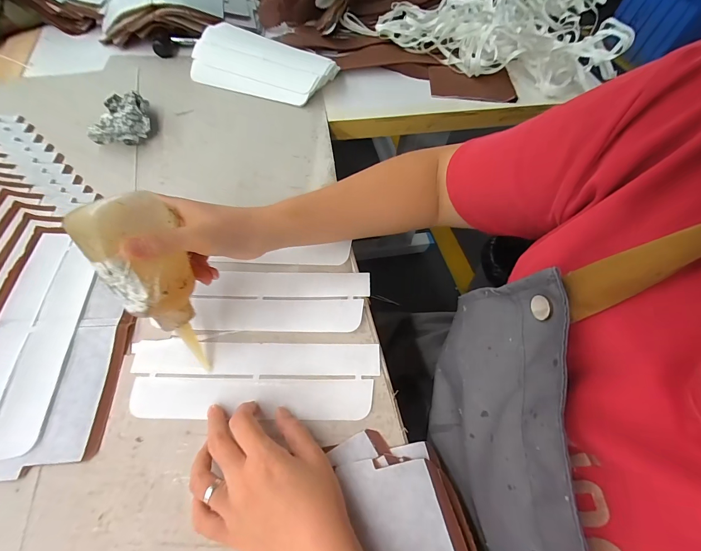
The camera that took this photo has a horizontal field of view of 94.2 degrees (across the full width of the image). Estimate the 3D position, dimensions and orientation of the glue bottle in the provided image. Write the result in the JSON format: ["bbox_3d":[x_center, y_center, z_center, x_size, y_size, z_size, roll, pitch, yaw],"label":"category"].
[{"bbox_3d":[-0.157,0.010,0.271,0.061,0.153,0.039,-27,30,-20],"label":"glue bottle"}]

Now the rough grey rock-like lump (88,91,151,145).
[{"bbox_3d":[-0.319,-0.219,0.456,0.067,0.039,0.065,1,58,-4],"label":"rough grey rock-like lump"}]

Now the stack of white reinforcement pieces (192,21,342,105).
[{"bbox_3d":[-0.153,-0.355,0.542,0.239,0.024,0.129,21,76,9],"label":"stack of white reinforcement pieces"}]

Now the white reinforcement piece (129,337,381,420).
[{"bbox_3d":[-0.088,0.095,0.303,0.224,0.004,0.069,1,58,-1],"label":"white reinforcement piece"}]

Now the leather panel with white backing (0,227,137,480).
[{"bbox_3d":[-0.275,0.055,0.307,0.122,0.010,0.229,0,63,-8],"label":"leather panel with white backing"}]

